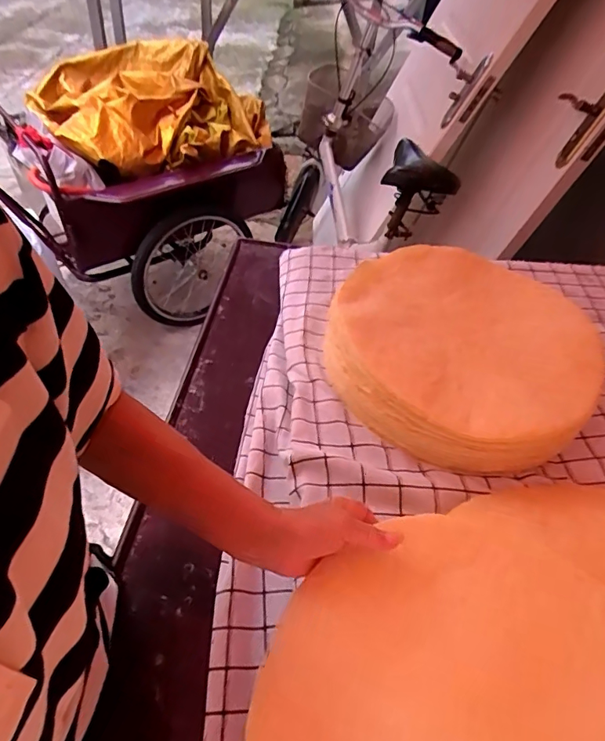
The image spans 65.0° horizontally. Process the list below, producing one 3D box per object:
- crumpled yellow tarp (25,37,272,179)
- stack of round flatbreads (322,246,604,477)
[{"bbox_3d":[-0.497,-0.899,1.593,0.702,0.214,0.573,-25,55,-25],"label":"crumpled yellow tarp"},{"bbox_3d":[0.215,-0.044,0.678,0.355,0.087,0.367,15,48,7],"label":"stack of round flatbreads"}]

